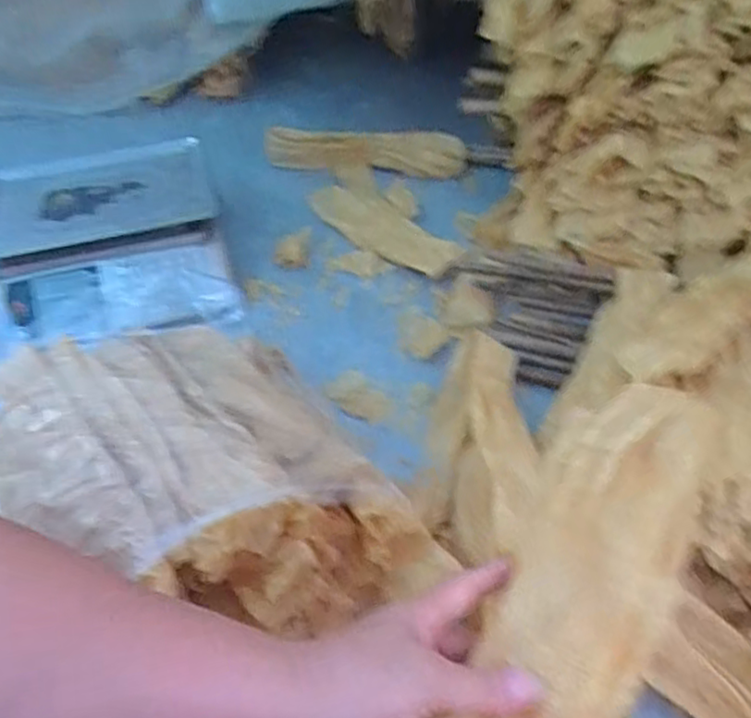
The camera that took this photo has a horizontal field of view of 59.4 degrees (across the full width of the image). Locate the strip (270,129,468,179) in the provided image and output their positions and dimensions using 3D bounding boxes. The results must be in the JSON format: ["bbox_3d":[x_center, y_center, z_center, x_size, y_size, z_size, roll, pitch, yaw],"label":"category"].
[{"bbox_3d":[-0.018,-0.374,1.207,0.359,0.074,0.059,3,47,4],"label":"strip"}]

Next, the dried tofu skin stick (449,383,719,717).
[{"bbox_3d":[0.092,0.153,0.341,0.081,0.029,0.348,25,62,23],"label":"dried tofu skin stick"}]

